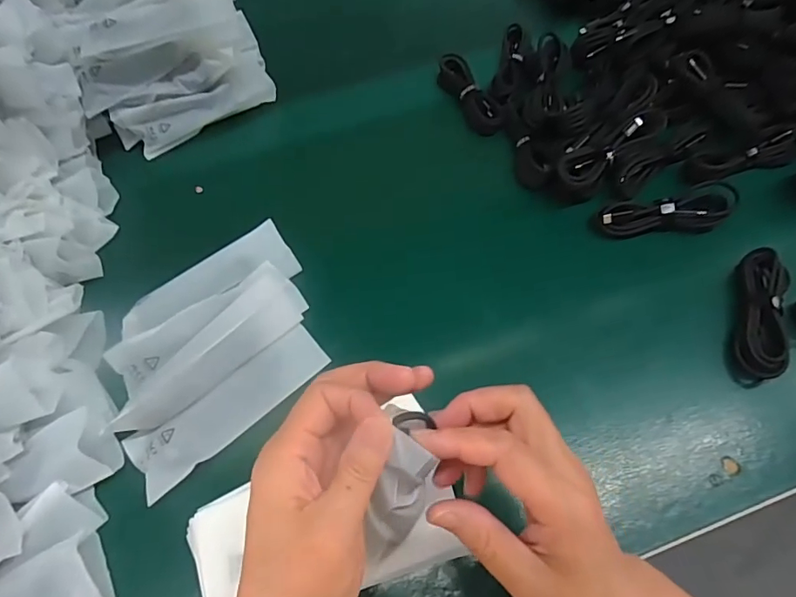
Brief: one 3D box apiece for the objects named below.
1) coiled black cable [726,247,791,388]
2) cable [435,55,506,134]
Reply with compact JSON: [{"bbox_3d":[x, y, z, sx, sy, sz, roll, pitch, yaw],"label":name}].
[{"bbox_3d":[0.288,0.009,0.385,0.030,0.018,0.115,17,64,11],"label":"coiled black cable"},{"bbox_3d":[0.078,-0.220,0.533,0.032,0.029,0.117,-20,63,-8],"label":"cable"}]

